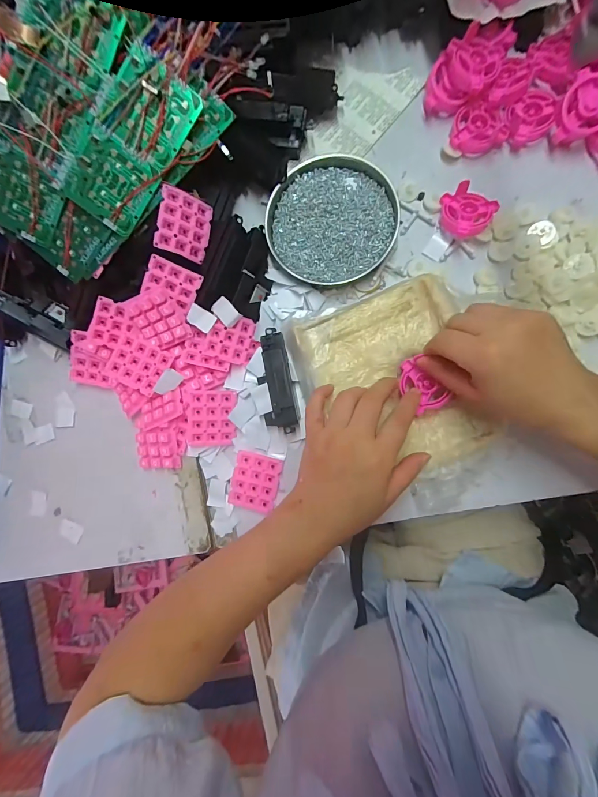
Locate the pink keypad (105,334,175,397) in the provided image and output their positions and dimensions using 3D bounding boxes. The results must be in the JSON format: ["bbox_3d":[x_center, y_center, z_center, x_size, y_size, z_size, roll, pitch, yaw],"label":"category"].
[{"bbox_3d":[-0.169,-0.035,0.351,0.058,0.006,0.048,24,87,0],"label":"pink keypad"}]

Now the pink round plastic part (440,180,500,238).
[{"bbox_3d":[0.166,-0.187,0.336,0.053,0.028,0.054,0,88,8],"label":"pink round plastic part"}]

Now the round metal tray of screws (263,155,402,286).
[{"bbox_3d":[0.034,-0.191,0.354,0.134,0.016,0.132,-10,87,7],"label":"round metal tray of screws"}]

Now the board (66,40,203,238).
[{"bbox_3d":[-0.157,-0.233,0.309,0.069,0.006,0.140,32,104,-20],"label":"board"}]

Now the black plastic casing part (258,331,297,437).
[{"bbox_3d":[-0.023,-0.019,0.346,0.033,0.028,0.108,-7,87,7],"label":"black plastic casing part"}]

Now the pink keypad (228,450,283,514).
[{"bbox_3d":[-0.047,0.090,0.362,0.050,0.006,0.059,13,90,8],"label":"pink keypad"}]

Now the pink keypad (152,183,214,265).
[{"bbox_3d":[-0.114,-0.173,0.331,0.049,0.004,0.059,9,95,-38],"label":"pink keypad"}]

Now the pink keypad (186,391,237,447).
[{"bbox_3d":[-0.095,0.022,0.363,0.050,0.006,0.060,-1,93,-17],"label":"pink keypad"}]

